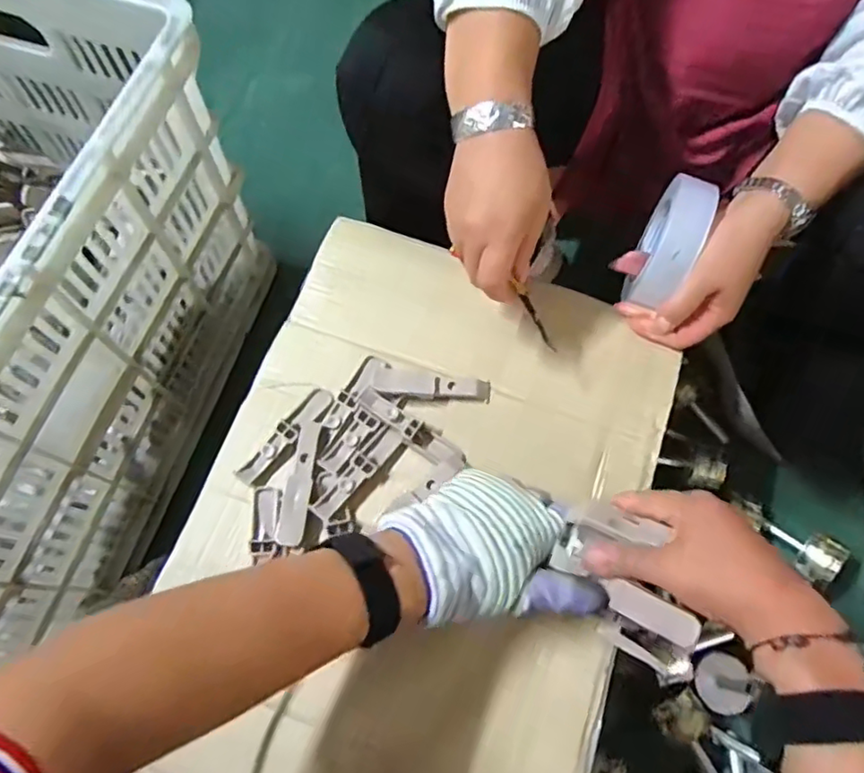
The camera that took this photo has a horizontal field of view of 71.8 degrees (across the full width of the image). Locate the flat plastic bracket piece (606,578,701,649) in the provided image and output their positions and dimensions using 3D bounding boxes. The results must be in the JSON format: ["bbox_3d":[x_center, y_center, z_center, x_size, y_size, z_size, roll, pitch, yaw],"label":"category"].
[{"bbox_3d":[0.139,0.143,0.379,0.057,0.004,0.021,21,90,28],"label":"flat plastic bracket piece"}]

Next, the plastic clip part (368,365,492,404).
[{"bbox_3d":[0.000,-0.001,0.506,0.098,0.018,0.024,5,70,2],"label":"plastic clip part"}]

